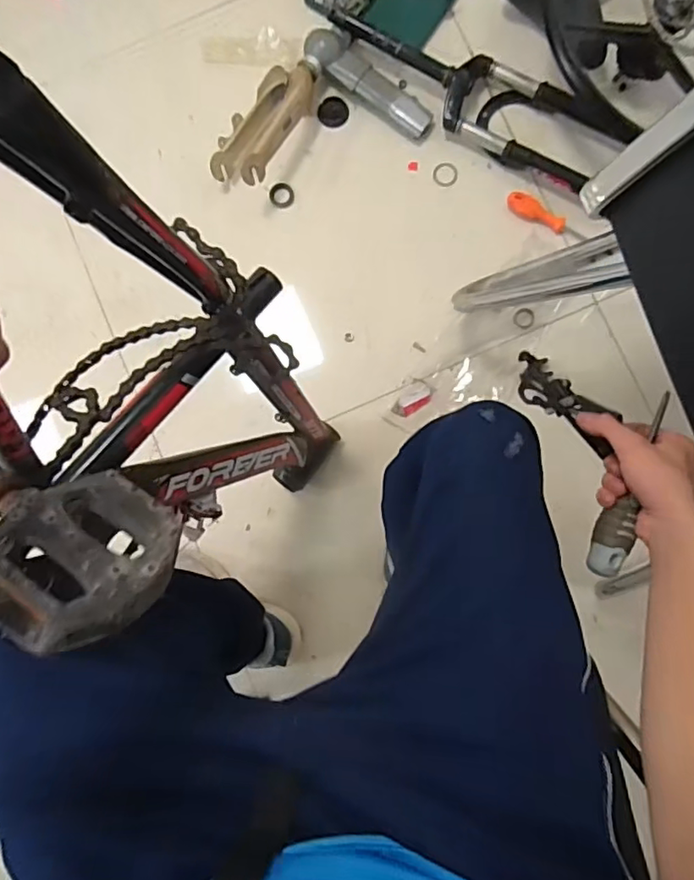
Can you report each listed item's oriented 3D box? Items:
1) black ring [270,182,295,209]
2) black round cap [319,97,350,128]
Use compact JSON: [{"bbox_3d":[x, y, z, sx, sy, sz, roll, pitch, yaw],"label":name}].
[{"bbox_3d":[-0.118,-0.443,1.044,0.043,0.010,0.049,2,86,3],"label":"black ring"},{"bbox_3d":[-0.025,-0.601,1.057,0.055,0.013,0.050,0,85,2],"label":"black round cap"}]

